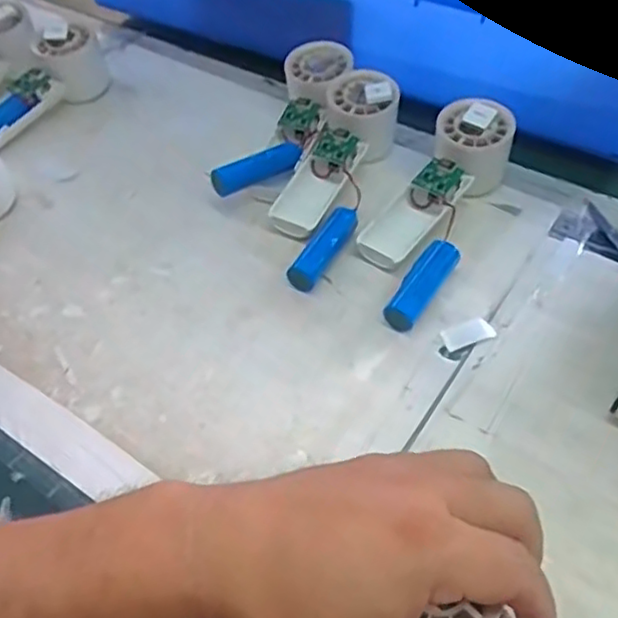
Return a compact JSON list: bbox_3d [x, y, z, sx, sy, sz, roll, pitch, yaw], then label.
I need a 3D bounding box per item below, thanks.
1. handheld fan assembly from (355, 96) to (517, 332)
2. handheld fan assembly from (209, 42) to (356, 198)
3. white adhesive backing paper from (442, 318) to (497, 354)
[{"bbox_3d":[0.085,-0.074,0.470,0.065,0.060,0.189,22,54,19],"label":"handheld fan assembly"},{"bbox_3d":[-0.019,-0.151,0.535,0.049,0.042,0.172,21,68,19],"label":"handheld fan assembly"},{"bbox_3d":[0.103,0.016,0.430,0.035,0.004,0.018,-21,52,-15],"label":"white adhesive backing paper"}]

